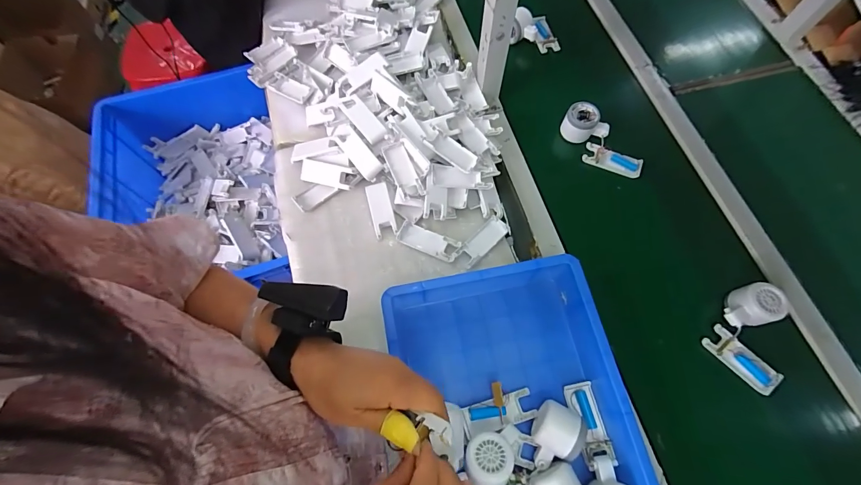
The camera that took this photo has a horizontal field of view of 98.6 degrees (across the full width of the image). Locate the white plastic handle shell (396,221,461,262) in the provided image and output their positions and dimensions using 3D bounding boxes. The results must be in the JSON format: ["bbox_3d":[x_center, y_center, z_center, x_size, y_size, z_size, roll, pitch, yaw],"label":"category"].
[{"bbox_3d":[-0.004,-0.002,0.624,0.102,0.017,0.037,24,70,9],"label":"white plastic handle shell"}]

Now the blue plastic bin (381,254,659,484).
[{"bbox_3d":[0.116,0.250,0.487,0.279,0.084,0.423,-10,68,-4],"label":"blue plastic bin"}]

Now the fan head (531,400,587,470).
[{"bbox_3d":[0.163,0.255,0.484,0.055,0.048,0.079,25,70,10],"label":"fan head"}]

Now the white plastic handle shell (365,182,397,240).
[{"bbox_3d":[-0.085,-0.055,0.641,0.038,0.018,0.095,-15,69,-6],"label":"white plastic handle shell"}]

